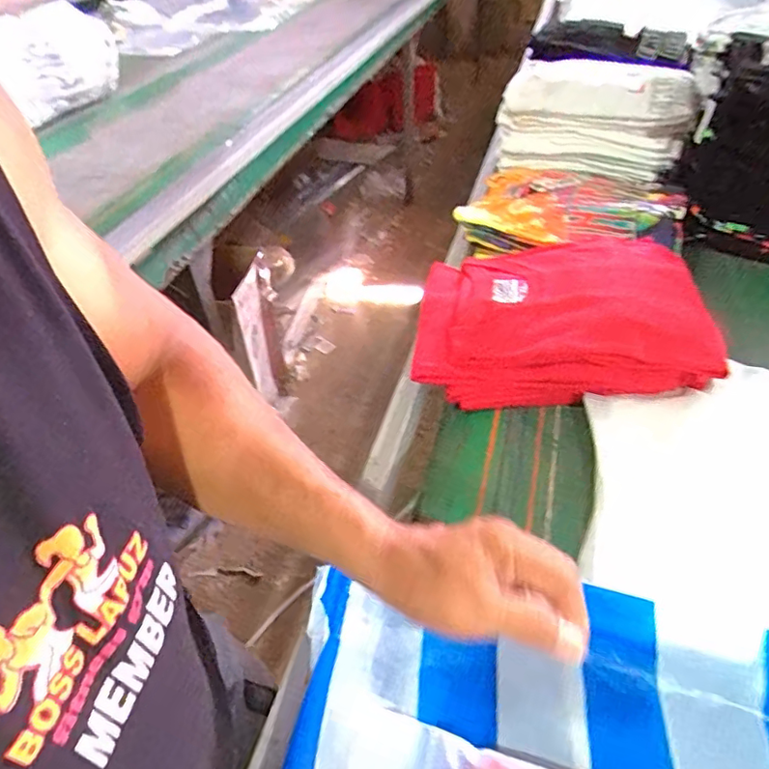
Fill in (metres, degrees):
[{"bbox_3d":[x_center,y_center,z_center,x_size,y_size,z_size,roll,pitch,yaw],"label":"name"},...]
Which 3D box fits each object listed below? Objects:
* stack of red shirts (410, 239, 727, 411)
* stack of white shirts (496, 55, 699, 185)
[{"bbox_3d":[0.202,-0.081,0.645,0.314,0.101,0.236,4,44,9],"label":"stack of red shirts"},{"bbox_3d":[0.378,-0.474,0.967,0.317,0.143,0.226,15,47,20],"label":"stack of white shirts"}]

